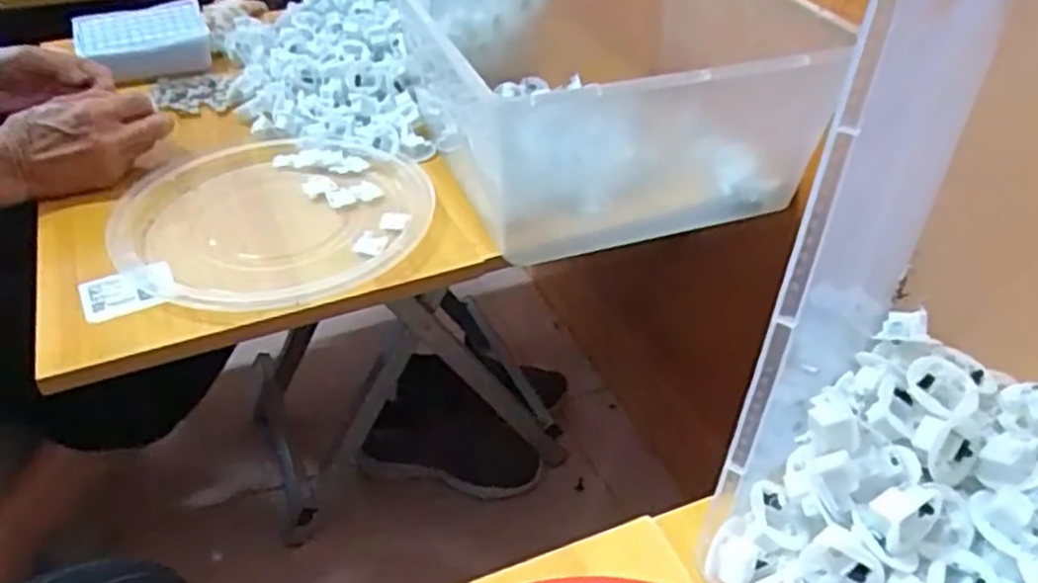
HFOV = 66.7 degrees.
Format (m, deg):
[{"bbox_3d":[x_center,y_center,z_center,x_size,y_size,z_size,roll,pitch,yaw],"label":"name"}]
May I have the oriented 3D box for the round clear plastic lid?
[{"bbox_3d":[-0.187,-0.061,0.615,0.231,0.023,0.224,0,39,0],"label":"round clear plastic lid"}]

